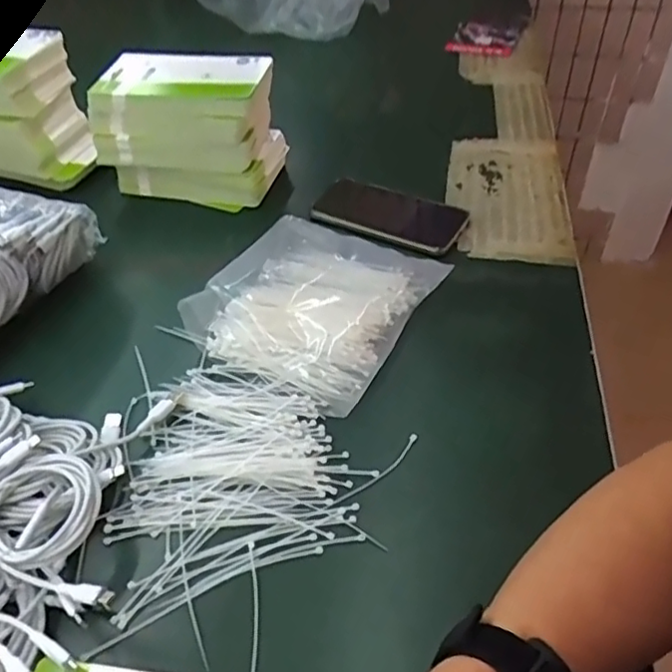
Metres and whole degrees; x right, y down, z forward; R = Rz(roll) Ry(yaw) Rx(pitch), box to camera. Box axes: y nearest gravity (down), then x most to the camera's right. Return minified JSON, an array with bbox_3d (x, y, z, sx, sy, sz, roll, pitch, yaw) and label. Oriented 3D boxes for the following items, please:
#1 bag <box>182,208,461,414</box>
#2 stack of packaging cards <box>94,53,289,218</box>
[{"bbox_3d":[-0.023,-0.037,0.573,0.192,0.035,0.195,24,50,24],"label":"bag"},{"bbox_3d":[-0.158,-0.223,0.690,0.171,0.135,0.119,14,47,16],"label":"stack of packaging cards"}]

